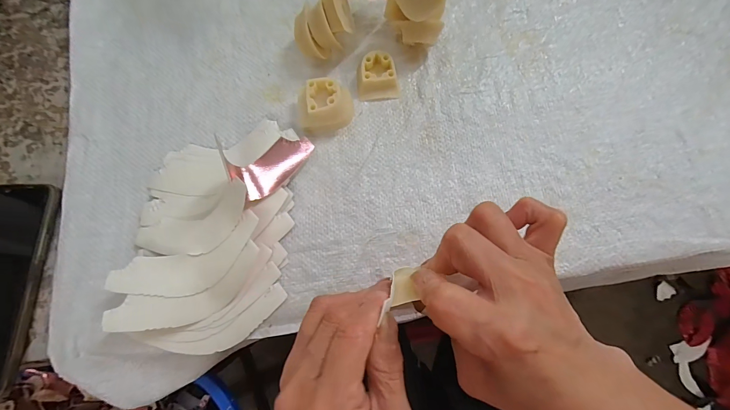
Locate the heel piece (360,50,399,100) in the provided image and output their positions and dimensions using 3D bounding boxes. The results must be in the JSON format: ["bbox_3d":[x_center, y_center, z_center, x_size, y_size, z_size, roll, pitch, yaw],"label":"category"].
[{"bbox_3d":[0.013,-0.119,0.303,0.035,0.017,0.038,-4,76,0],"label":"heel piece"}]

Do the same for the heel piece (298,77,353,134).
[{"bbox_3d":[-0.034,-0.086,0.287,0.045,0.033,0.037,-8,76,-1],"label":"heel piece"}]

